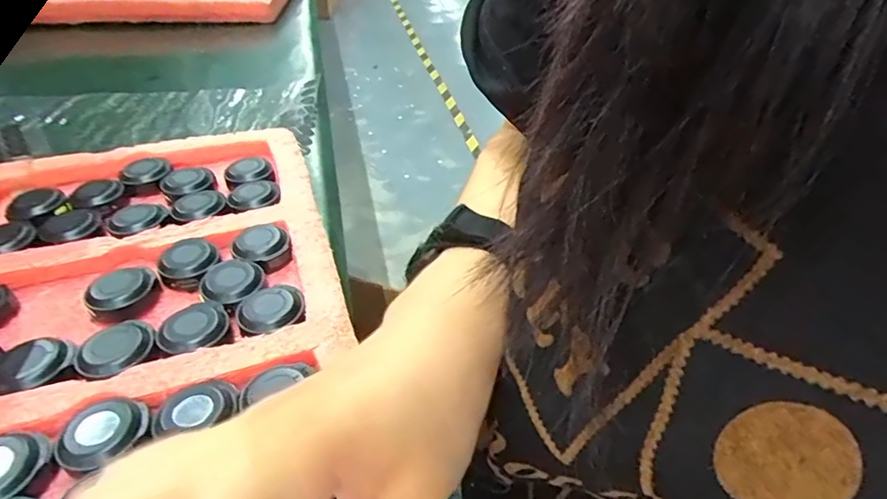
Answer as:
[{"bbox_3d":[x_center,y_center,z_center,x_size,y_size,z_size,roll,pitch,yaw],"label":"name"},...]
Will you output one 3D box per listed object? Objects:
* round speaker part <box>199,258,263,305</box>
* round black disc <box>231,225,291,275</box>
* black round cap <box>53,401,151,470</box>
[{"bbox_3d":[-0.101,0.017,0.262,0.028,0.011,0.028,-10,40,-15],"label":"round speaker part"},{"bbox_3d":[-0.095,-0.001,0.284,0.026,0.011,0.030,-26,46,-30],"label":"round black disc"},{"bbox_3d":[-0.123,0.064,0.196,0.024,0.004,0.029,21,43,22],"label":"black round cap"}]

